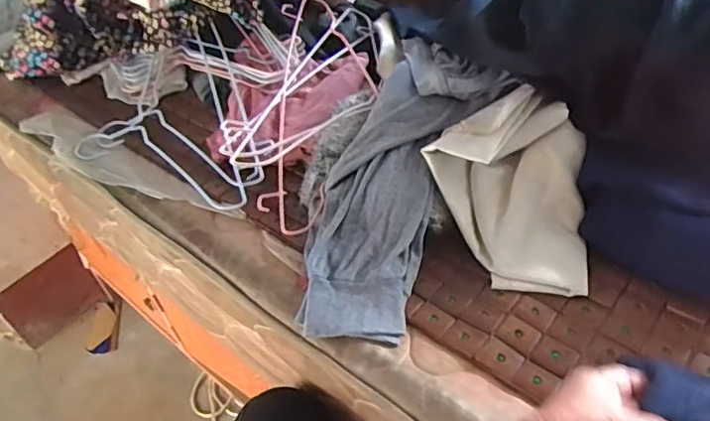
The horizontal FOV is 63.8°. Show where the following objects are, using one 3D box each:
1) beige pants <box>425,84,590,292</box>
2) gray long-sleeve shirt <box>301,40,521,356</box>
[{"bbox_3d":[0.165,-0.031,0.625,0.168,0.088,0.224,4,46,11],"label":"beige pants"},{"bbox_3d":[0.048,-0.048,0.650,0.177,0.039,0.420,13,63,19],"label":"gray long-sleeve shirt"}]

